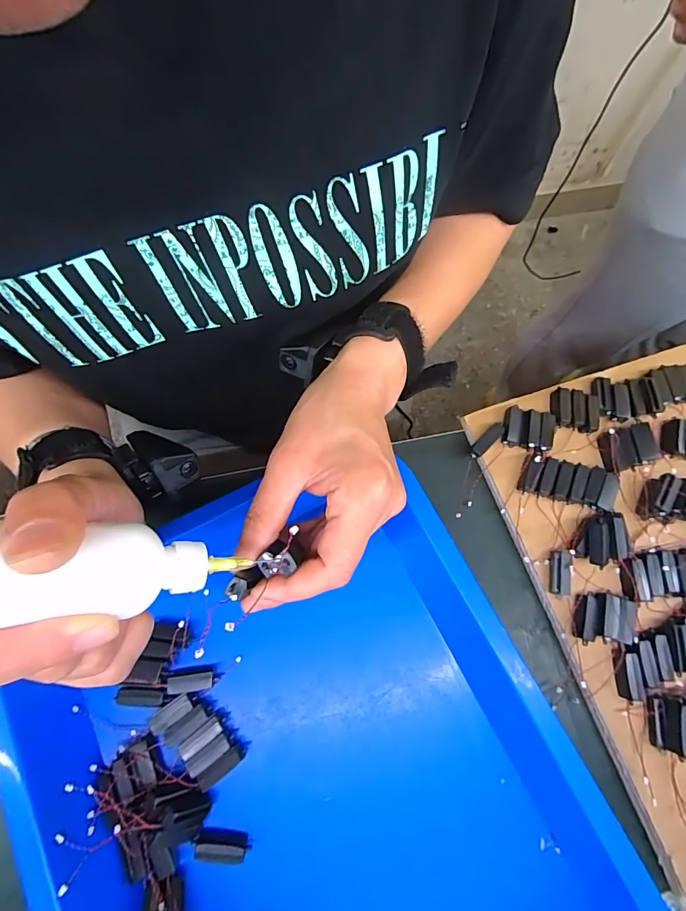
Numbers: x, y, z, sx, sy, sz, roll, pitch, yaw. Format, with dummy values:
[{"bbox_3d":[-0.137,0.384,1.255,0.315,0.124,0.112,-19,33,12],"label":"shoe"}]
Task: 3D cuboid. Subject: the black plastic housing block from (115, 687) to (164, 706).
[{"bbox_3d":[-0.123,0.147,0.261,0.027,0.009,0.010,2,71,-2],"label":"black plastic housing block"}]

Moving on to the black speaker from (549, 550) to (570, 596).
[{"bbox_3d":[0.145,0.078,0.284,0.011,0.009,0.029,4,71,-1],"label":"black speaker"}]

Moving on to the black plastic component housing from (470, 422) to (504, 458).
[{"bbox_3d":[0.105,-0.011,0.311,0.009,0.005,0.030,44,93,12],"label":"black plastic component housing"}]

